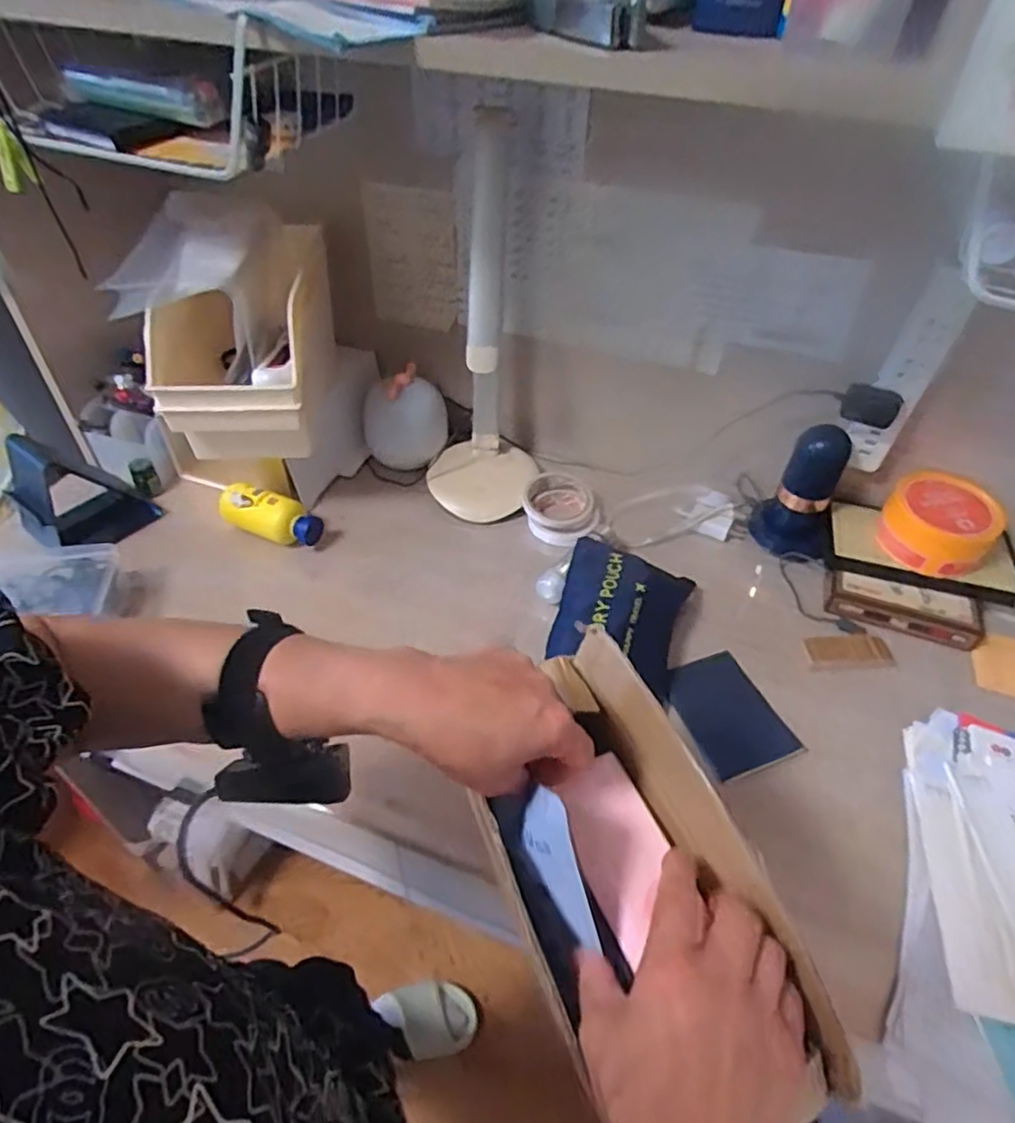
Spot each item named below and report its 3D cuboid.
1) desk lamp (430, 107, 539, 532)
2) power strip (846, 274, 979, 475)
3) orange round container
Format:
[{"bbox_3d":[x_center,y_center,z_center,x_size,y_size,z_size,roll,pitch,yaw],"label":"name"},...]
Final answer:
[{"bbox_3d":[-0.031,-0.263,0.802,0.145,0.409,0.180,-2,45,-4],"label":"desk lamp"},{"bbox_3d":[0.412,-0.185,0.704,0.058,0.209,0.027,6,45,4],"label":"power strip"},{"bbox_3d":[0.493,-0.044,0.767,0.117,0.068,0.102,31,52,26],"label":"orange round container"}]

